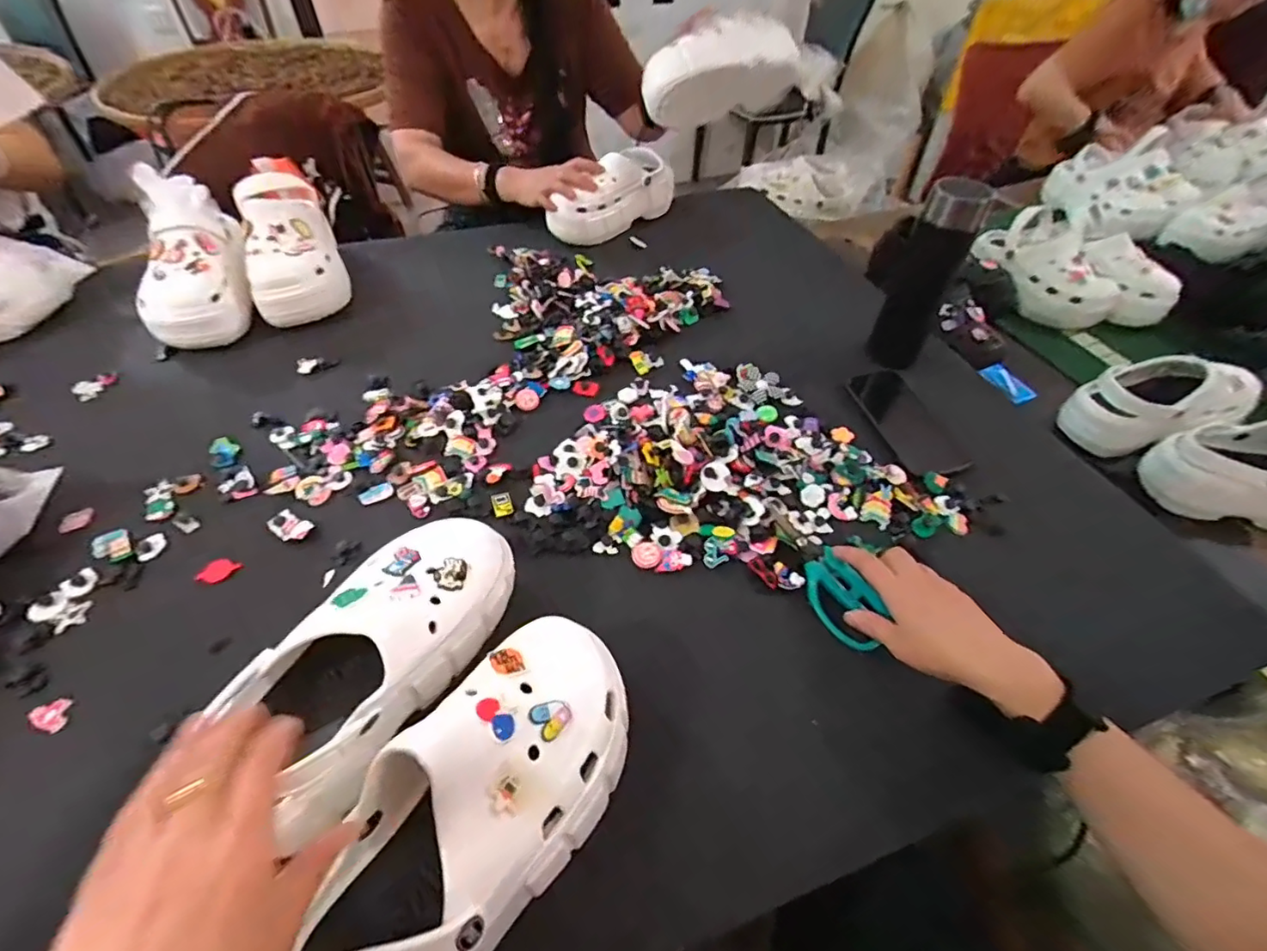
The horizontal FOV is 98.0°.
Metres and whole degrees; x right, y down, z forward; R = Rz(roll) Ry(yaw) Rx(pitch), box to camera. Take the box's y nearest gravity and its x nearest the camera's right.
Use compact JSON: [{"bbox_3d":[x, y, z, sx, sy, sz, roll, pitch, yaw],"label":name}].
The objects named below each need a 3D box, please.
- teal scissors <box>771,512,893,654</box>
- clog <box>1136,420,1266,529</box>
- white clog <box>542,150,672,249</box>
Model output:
[{"bbox_3d":[0.171,0.087,0.491,0.051,0.014,0.144,-15,56,-14],"label":"teal scissors"},{"bbox_3d":[0.757,0.002,0.651,0.237,0.103,0.097,8,50,5],"label":"clog"},{"bbox_3d":[-0.038,-0.472,0.915,0.083,0.107,0.229,35,57,25],"label":"white clog"}]

